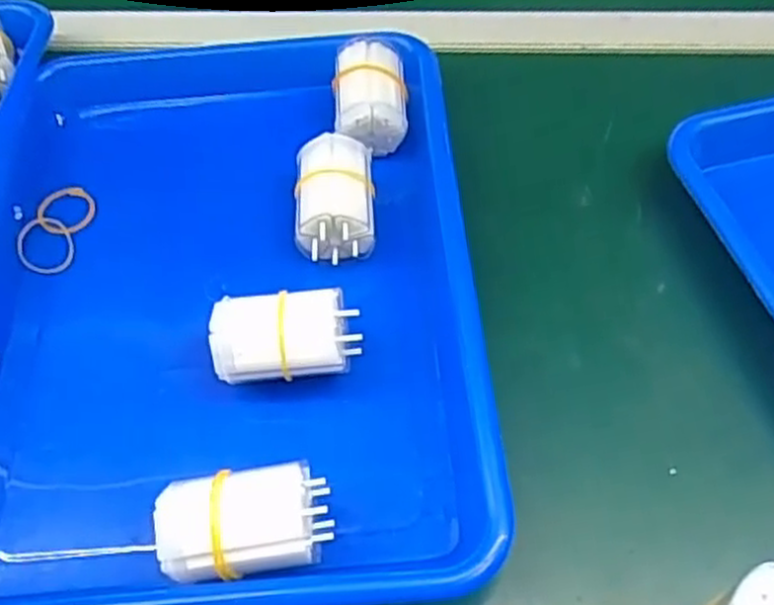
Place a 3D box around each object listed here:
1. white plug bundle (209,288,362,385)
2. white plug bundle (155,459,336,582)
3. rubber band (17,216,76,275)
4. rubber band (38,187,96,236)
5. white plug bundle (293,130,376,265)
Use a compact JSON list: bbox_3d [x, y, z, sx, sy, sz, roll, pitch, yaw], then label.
[{"bbox_3d":[-0.045,0.021,0.357,0.064,0.041,0.037,-6,56,-1],"label":"white plug bundle"},{"bbox_3d":[-0.054,0.091,0.308,0.065,0.047,0.038,-10,56,-4],"label":"white plug bundle"},{"bbox_3d":[-0.182,-0.031,0.418,0.029,0.004,0.034,22,56,-10],"label":"rubber band"},{"bbox_3d":[-0.177,-0.051,0.431,0.030,0.008,0.033,-3,52,4],"label":"rubber band"},{"bbox_3d":[-0.026,-0.052,0.402,0.038,0.030,0.062,-5,52,2],"label":"white plug bundle"}]

